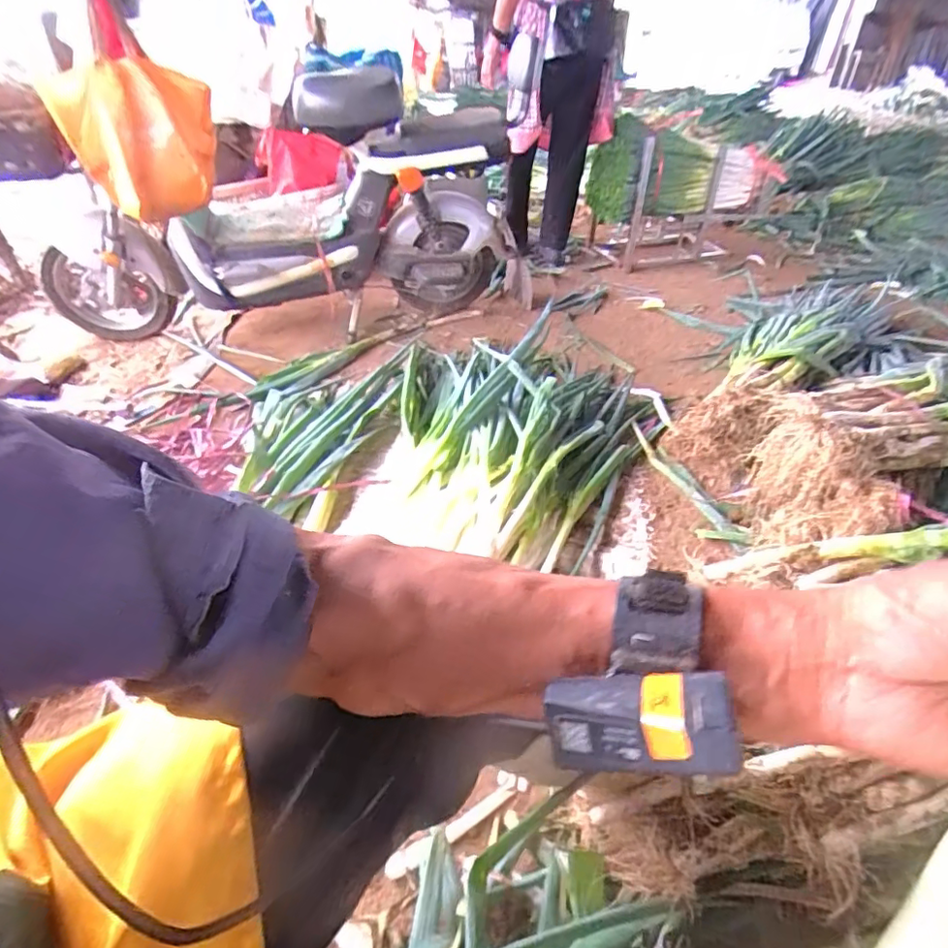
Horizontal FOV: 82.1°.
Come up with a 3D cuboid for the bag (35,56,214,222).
[{"bbox_3d":[-0.860,-0.862,1.422,0.359,0.310,0.294,-20,43,-23],"label":"bag"}]

